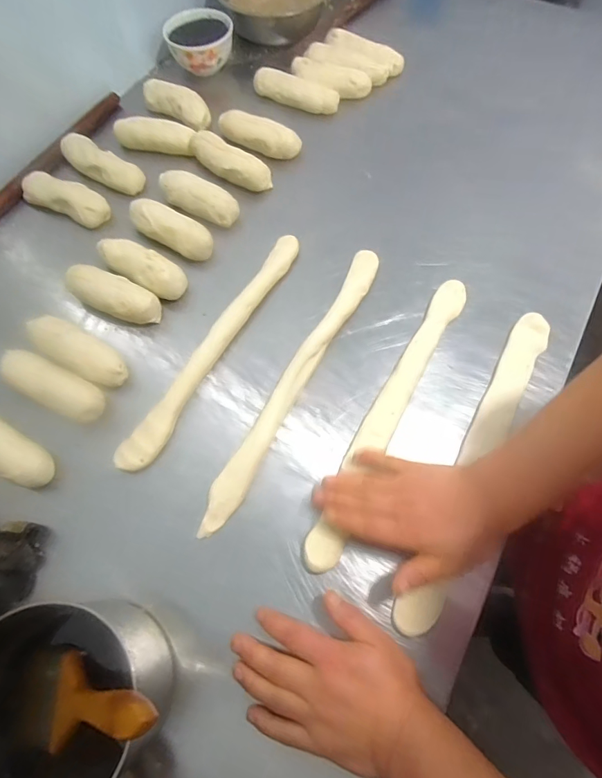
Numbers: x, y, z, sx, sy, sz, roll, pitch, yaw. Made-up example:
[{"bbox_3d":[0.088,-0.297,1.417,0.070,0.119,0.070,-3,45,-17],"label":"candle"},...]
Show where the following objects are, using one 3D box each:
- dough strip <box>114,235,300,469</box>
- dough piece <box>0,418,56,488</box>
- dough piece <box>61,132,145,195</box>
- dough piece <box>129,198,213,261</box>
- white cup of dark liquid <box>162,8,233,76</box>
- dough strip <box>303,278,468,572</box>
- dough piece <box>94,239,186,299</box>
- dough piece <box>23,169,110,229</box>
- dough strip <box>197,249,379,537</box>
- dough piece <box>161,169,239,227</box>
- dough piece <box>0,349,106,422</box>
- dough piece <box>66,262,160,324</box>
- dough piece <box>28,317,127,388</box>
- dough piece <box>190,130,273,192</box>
[{"bbox_3d":[-0.095,-0.058,0.517,0.040,0.023,0.348,27,69,12],"label":"dough strip"},{"bbox_3d":[-0.312,0.062,0.461,0.114,0.040,0.042,28,70,12],"label":"dough piece"},{"bbox_3d":[-0.291,-0.327,0.637,0.136,0.031,0.041,31,70,14],"label":"dough piece"},{"bbox_3d":[-0.172,-0.213,0.580,0.123,0.042,0.050,26,69,12],"label":"dough piece"},{"bbox_3d":[-0.167,-0.576,0.724,0.108,0.052,0.104,0,66,1],"label":"white cup of dark liquid"},{"bbox_3d":[0.102,0.018,0.485,0.040,0.017,0.375,27,68,12],"label":"dough strip"},{"bbox_3d":[-0.203,-0.157,0.558,0.134,0.037,0.050,30,70,13],"label":"dough piece"},{"bbox_3d":[-0.326,-0.264,0.607,0.117,0.034,0.044,21,68,10],"label":"dough piece"},{"bbox_3d":[-0.001,-0.017,0.498,0.032,0.024,0.386,26,69,11],"label":"dough strip"},{"bbox_3d":[-0.142,-0.261,0.599,0.118,0.047,0.034,23,67,11],"label":"dough piece"},{"bbox_3d":[-0.274,-0.003,0.488,0.127,0.036,0.049,24,69,11],"label":"dough piece"},{"bbox_3d":[-0.230,-0.113,0.535,0.123,0.041,0.047,22,68,10],"label":"dough piece"},{"bbox_3d":[-0.253,-0.043,0.503,0.130,0.038,0.048,29,70,13],"label":"dough piece"},{"bbox_3d":[-0.107,-0.332,0.630,0.136,0.033,0.041,33,71,14],"label":"dough piece"}]

